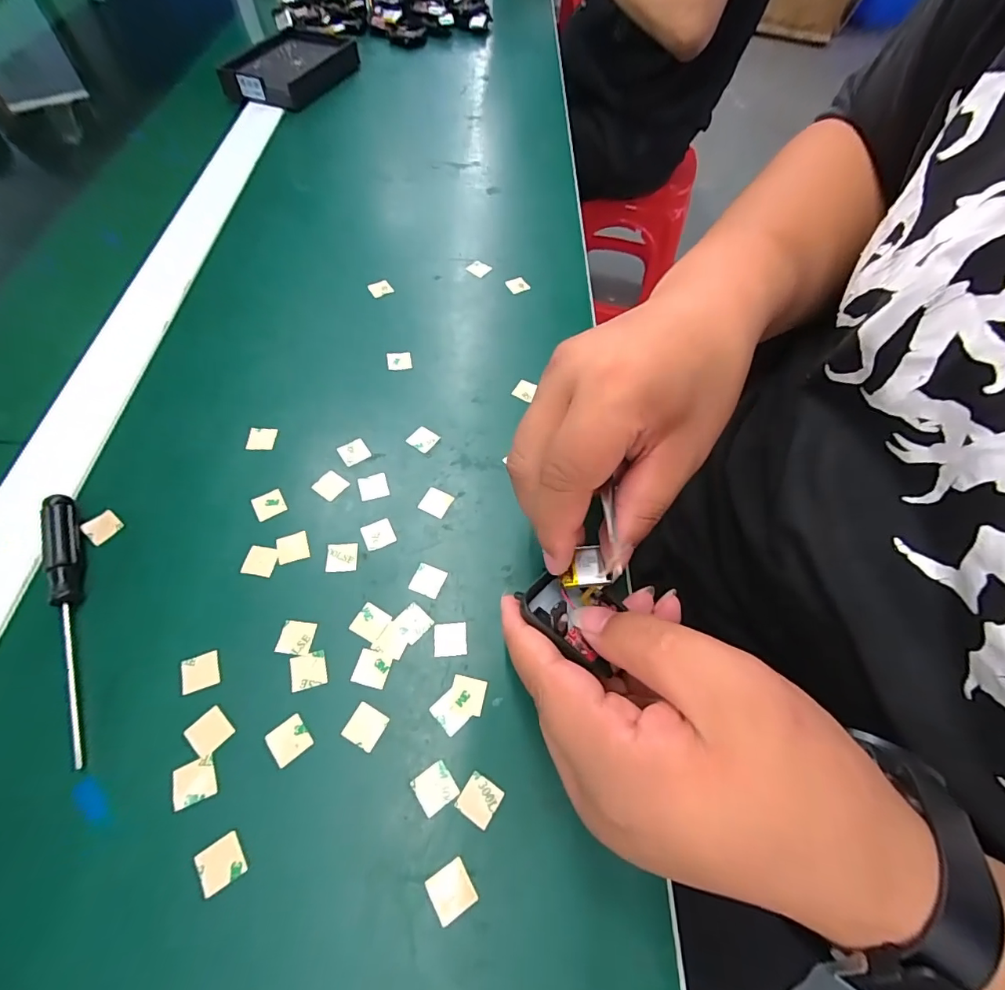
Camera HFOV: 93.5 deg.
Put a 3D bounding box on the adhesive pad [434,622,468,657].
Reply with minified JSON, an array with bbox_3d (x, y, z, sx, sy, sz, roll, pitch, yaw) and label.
[{"bbox_3d":[-0.025,0.069,0.228,0.016,0.004,0.016,-3,59,-4],"label":"adhesive pad"}]

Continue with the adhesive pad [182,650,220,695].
[{"bbox_3d":[-0.138,0.080,0.214,0.016,0.004,0.016,-18,61,-12],"label":"adhesive pad"}]

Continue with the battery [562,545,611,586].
[{"bbox_3d":[0.036,0.031,0.209,0.020,0.004,0.019,-3,59,-4],"label":"battery"}]

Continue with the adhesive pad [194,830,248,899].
[{"bbox_3d":[-0.108,0.140,0.180,0.016,0.004,0.015,-30,64,-18],"label":"adhesive pad"}]

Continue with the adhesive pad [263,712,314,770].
[{"bbox_3d":[-0.092,0.104,0.202,0.016,0.004,0.016,-36,67,-20],"label":"adhesive pad"}]

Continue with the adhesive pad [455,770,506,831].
[{"bbox_3d":[-0.009,0.126,0.196,0.015,0.004,0.015,30,59,16],"label":"adhesive pad"}]

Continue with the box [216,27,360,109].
[{"bbox_3d":[-0.230,-0.478,0.525,0.096,0.025,0.159,16,60,8],"label":"box"}]

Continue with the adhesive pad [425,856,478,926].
[{"bbox_3d":[-0.019,0.150,0.180,0.016,0.004,0.015,-27,64,-16],"label":"adhesive pad"}]

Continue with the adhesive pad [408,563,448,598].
[{"bbox_3d":[-0.038,0.043,0.242,0.016,0.004,0.015,18,60,9],"label":"adhesive pad"}]

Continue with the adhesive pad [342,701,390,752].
[{"bbox_3d":[-0.060,0.101,0.206,0.015,0.004,0.015,26,62,13],"label":"adhesive pad"}]

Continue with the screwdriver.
[{"bbox_3d":[-0.202,0.056,0.217,0.013,0.013,0.130,-19,62,-13],"label":"screwdriver"}]

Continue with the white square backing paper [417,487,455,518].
[{"bbox_3d":[-0.037,0.003,0.265,0.016,0.004,0.016,22,61,11],"label":"white square backing paper"}]

